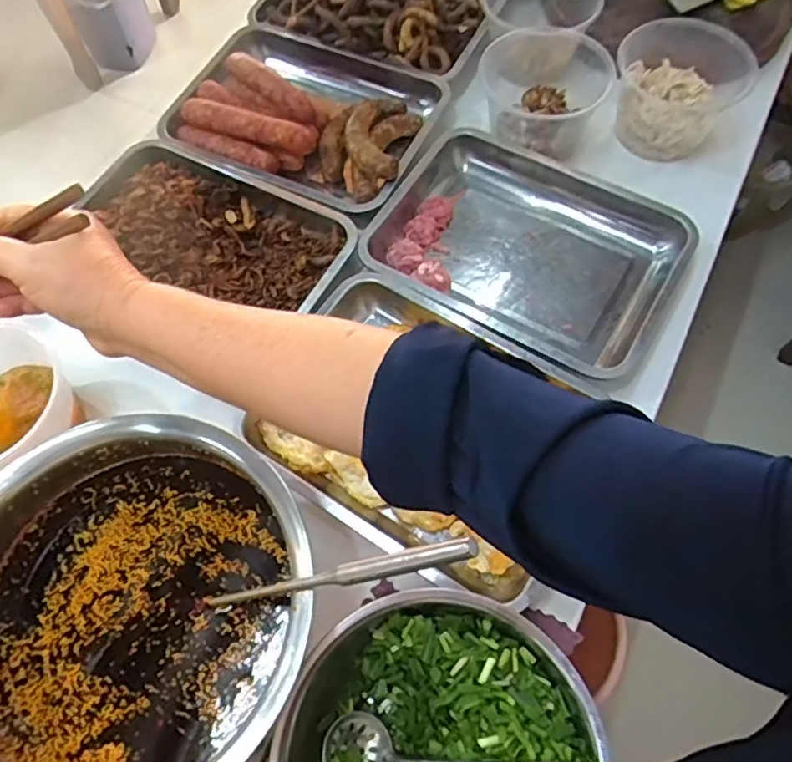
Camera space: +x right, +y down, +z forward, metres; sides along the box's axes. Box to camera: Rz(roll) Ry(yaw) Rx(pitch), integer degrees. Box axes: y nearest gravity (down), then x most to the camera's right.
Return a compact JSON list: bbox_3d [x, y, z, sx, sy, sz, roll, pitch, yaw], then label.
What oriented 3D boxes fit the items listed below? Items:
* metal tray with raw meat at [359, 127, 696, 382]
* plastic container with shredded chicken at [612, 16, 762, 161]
[{"bbox_3d":[0.158,-0.161,0.762,0.345,0.062,0.273,31,68,15],"label":"metal tray with raw meat"},{"bbox_3d":[0.364,-0.387,0.797,0.162,0.125,0.146,17,66,9],"label":"plastic container with shredded chicken"}]

